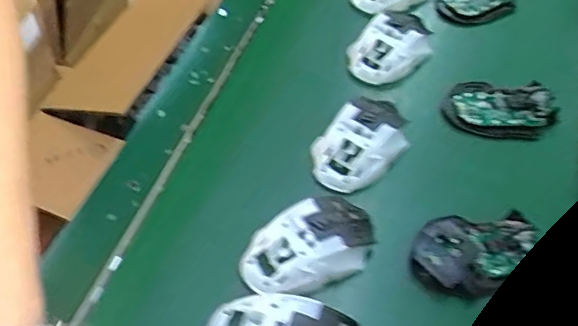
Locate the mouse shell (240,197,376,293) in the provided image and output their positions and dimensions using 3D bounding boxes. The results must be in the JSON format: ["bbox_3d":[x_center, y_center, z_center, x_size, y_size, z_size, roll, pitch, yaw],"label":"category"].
[{"bbox_3d":[0.019,0.065,0.484,0.111,0.030,0.066,-27,59,-23],"label":"mouse shell"}]

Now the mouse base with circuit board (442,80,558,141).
[{"bbox_3d":[0.218,-0.057,0.609,0.114,0.020,0.063,11,52,3],"label":"mouse base with circuit board"}]

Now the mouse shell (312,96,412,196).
[{"bbox_3d":[0.069,-0.020,0.557,0.106,0.034,0.065,-35,63,-27],"label":"mouse shell"}]

